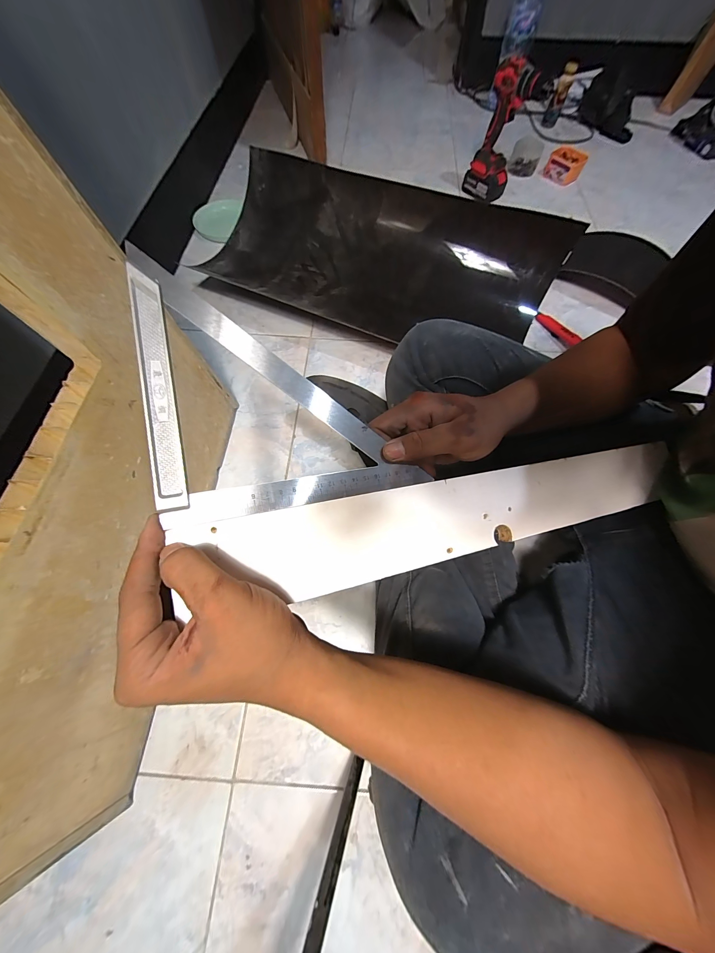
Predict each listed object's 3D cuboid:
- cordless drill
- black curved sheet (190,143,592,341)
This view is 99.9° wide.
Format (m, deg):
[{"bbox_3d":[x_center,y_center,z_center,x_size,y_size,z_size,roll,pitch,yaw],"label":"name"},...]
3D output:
[{"bbox_3d":[0.403,-0.939,0.841,0.148,0.249,0.070,22,68,9],"label":"cordless drill"},{"bbox_3d":[0.048,-0.487,0.681,0.756,0.164,0.279,18,68,7],"label":"black curved sheet"}]

